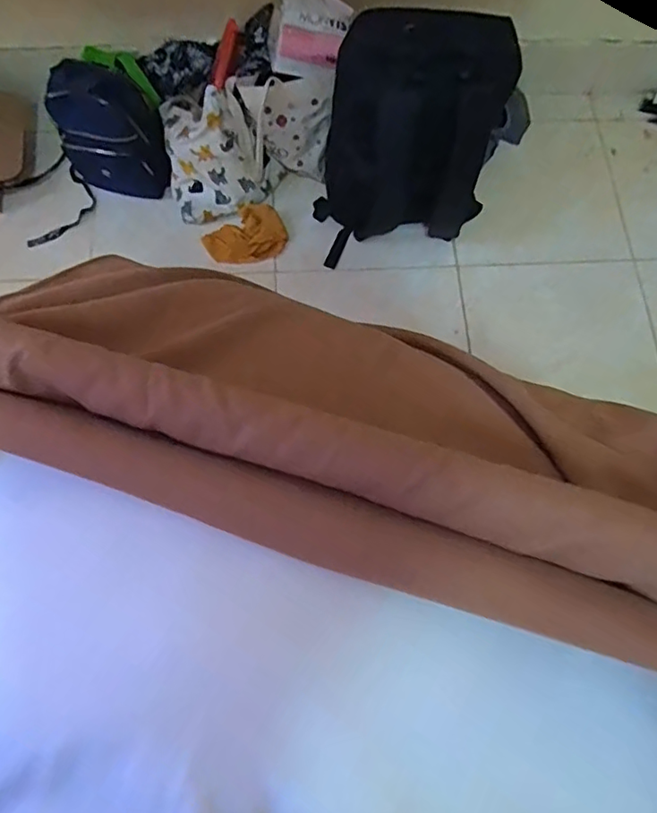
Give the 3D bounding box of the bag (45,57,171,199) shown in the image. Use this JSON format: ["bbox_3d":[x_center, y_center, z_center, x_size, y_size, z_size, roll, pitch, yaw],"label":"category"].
[{"bbox_3d":[-0.424,-0.538,1.072,0.198,0.219,0.109,17,72,4],"label":"bag"}]

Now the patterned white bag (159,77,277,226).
[{"bbox_3d":[-0.223,-0.515,1.103,0.213,0.217,0.187,4,71,0],"label":"patterned white bag"}]

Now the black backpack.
[{"bbox_3d":[0.141,-0.461,0.994,0.292,0.401,0.158,7,71,1],"label":"black backpack"}]

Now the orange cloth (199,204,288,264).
[{"bbox_3d":[-0.175,-0.360,1.160,0.160,0.031,0.116,-32,75,-11],"label":"orange cloth"}]

